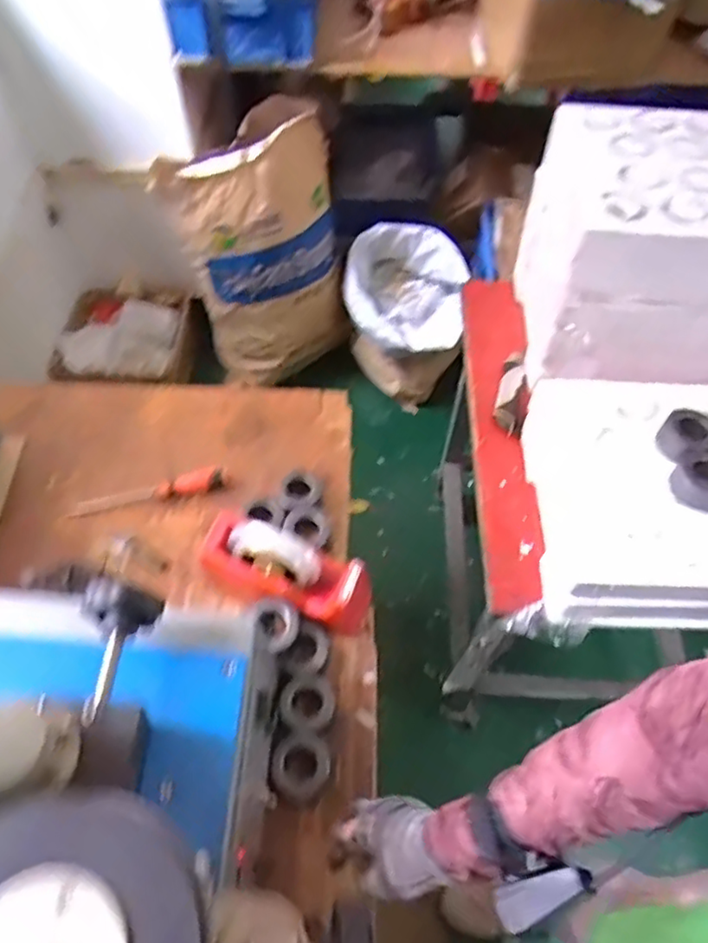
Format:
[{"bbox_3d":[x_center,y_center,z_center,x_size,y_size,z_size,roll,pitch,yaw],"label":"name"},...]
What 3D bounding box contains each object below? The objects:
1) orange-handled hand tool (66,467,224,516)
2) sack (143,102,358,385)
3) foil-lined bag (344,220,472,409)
[{"bbox_3d":[-0.280,0.028,0.873,0.202,0.030,0.027,-11,56,-9],"label":"orange-handled hand tool"},{"bbox_3d":[-0.223,-0.506,1.605,0.389,0.635,0.194,-16,57,-12],"label":"sack"},{"bbox_3d":[0.129,-0.403,1.713,0.319,0.378,0.239,8,55,4],"label":"foil-lined bag"}]

